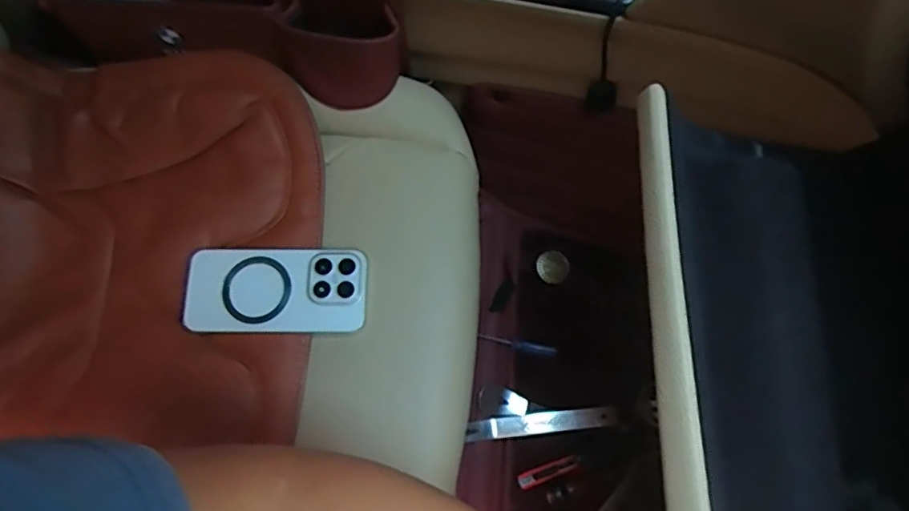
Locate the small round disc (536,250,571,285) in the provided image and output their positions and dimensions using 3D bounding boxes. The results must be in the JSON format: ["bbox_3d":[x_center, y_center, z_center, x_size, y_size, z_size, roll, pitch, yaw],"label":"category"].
[{"bbox_3d":[0.116,0.013,0.710,0.036,0.004,0.038,1,75,-2],"label":"small round disc"}]

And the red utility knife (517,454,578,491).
[{"bbox_3d":[0.100,0.231,0.649,0.066,0.005,0.016,-21,77,-7],"label":"red utility knife"}]

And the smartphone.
[{"bbox_3d":[-0.148,0.028,0.502,0.150,0.011,0.071,1,75,-2],"label":"smartphone"}]

